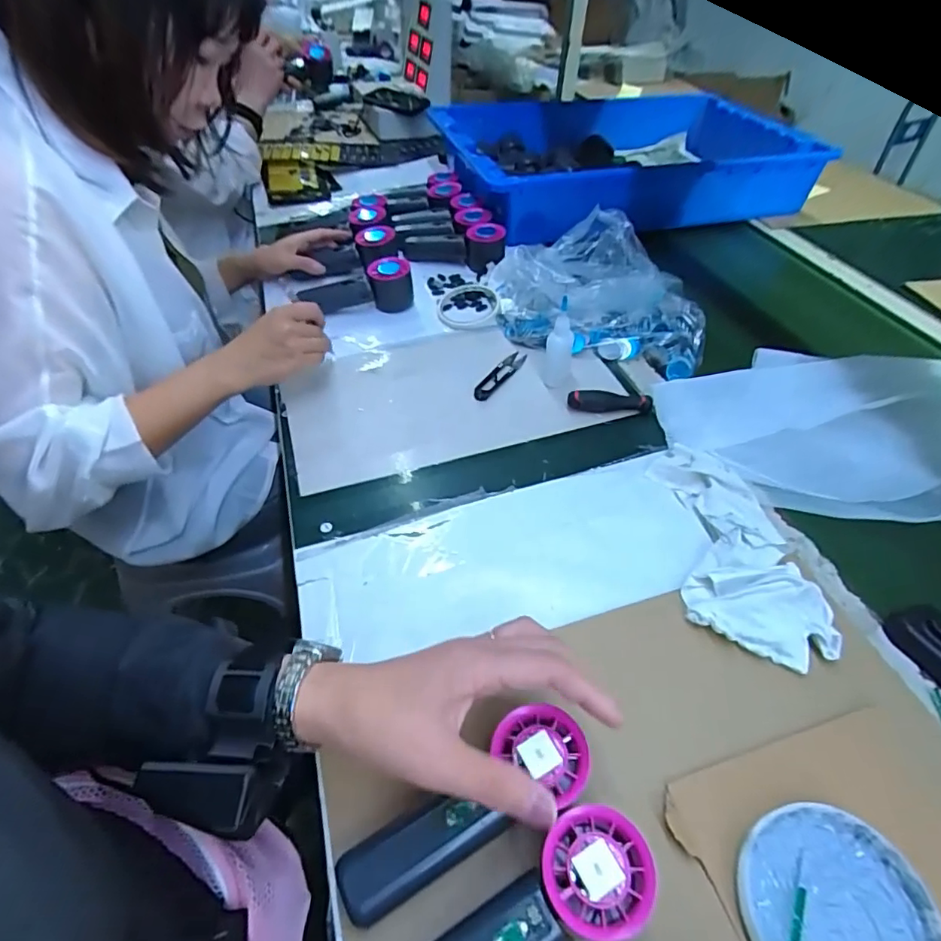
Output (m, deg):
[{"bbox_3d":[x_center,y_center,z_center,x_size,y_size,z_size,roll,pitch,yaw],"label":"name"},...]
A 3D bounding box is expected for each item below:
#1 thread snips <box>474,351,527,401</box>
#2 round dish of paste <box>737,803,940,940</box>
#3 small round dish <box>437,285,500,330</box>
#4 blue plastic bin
[{"bbox_3d":[0.035,-0.117,0.649,0.021,0.013,0.100,26,52,23],"label":"thread snips"},{"bbox_3d":[0.203,0.246,0.300,0.098,0.017,0.098,1,47,1],"label":"round dish of paste"},{"bbox_3d":[-0.002,-0.231,0.752,0.081,0.016,0.095,4,47,4],"label":"small round dish"},{"bbox_3d":[0.269,-0.611,1.037,0.640,0.107,0.442,-11,48,-10],"label":"blue plastic bin"}]

